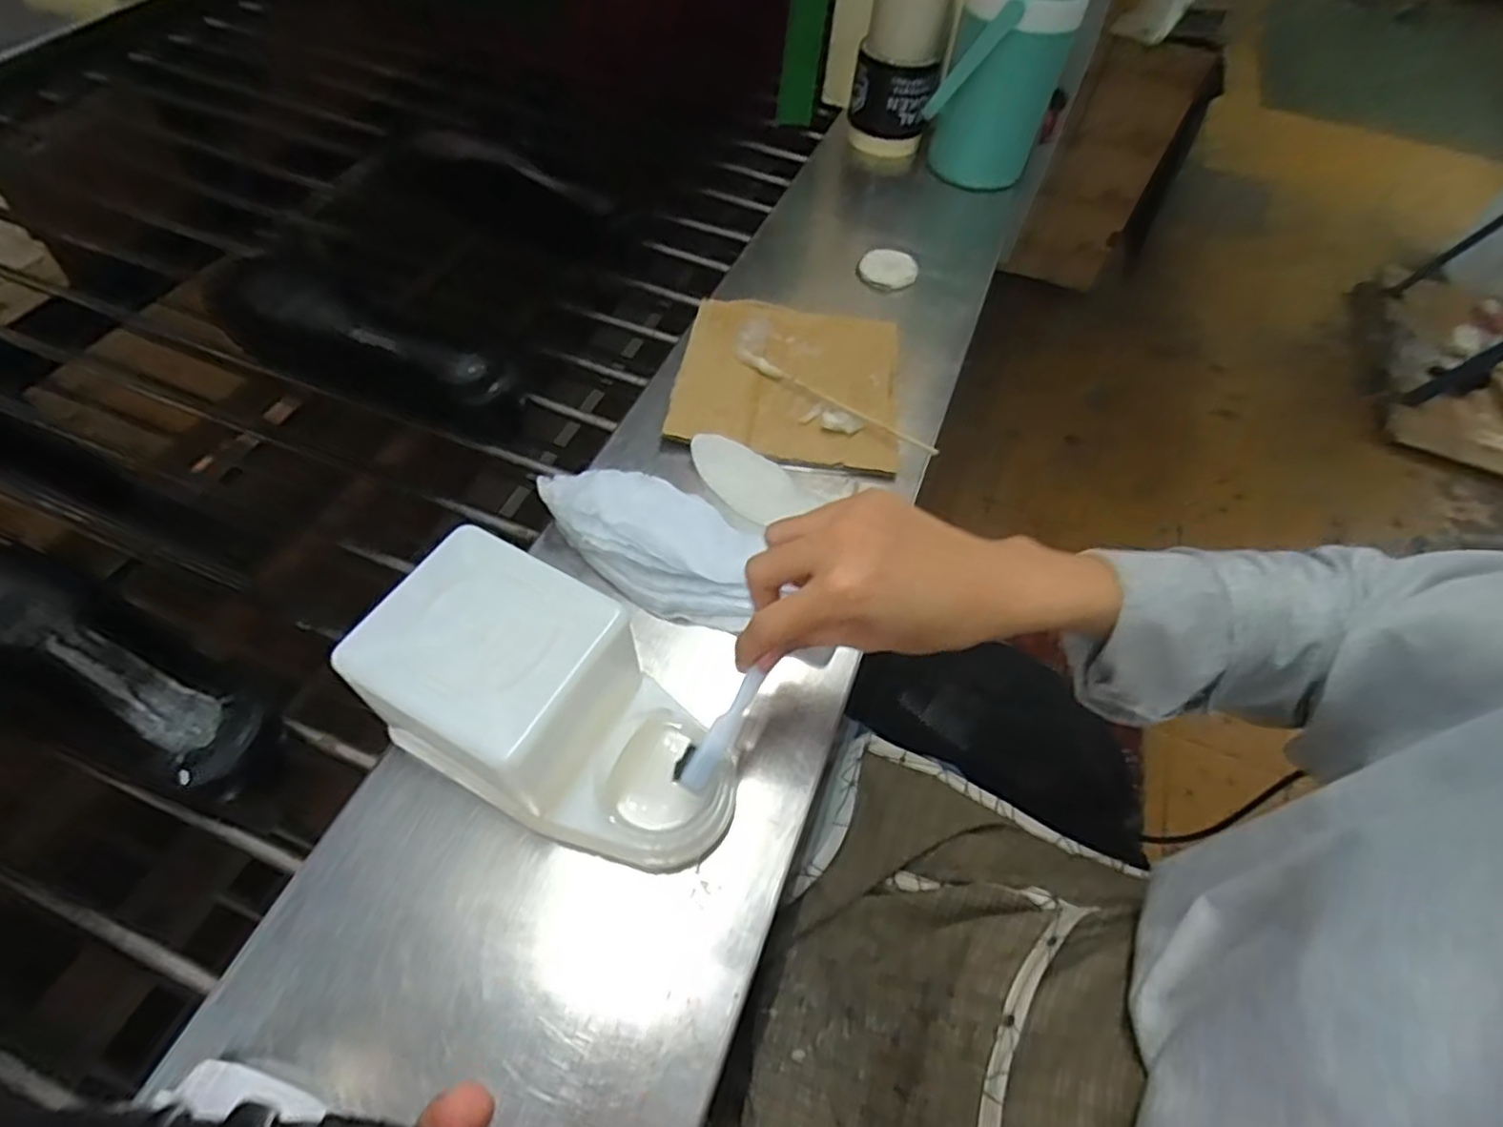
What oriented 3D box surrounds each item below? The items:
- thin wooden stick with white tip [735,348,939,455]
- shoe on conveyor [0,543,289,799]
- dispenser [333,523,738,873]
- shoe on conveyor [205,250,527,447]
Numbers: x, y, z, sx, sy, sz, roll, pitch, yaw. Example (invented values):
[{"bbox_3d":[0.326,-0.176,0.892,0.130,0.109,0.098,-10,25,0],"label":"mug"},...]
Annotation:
[{"bbox_3d":[0.064,-0.135,0.571,0.197,0.009,0.014,34,61,17],"label":"thin wooden stick with white tip"},{"bbox_3d":[-0.408,0.062,0.421,0.262,0.069,0.092,18,57,7],"label":"shoe on conveyor"},{"bbox_3d":[-0.099,0.082,0.365,0.185,0.108,0.107,27,59,13],"label":"dispenser"},{"bbox_3d":[-0.315,-0.183,0.591,0.252,0.078,0.079,24,58,-1],"label":"shoe on conveyor"}]

